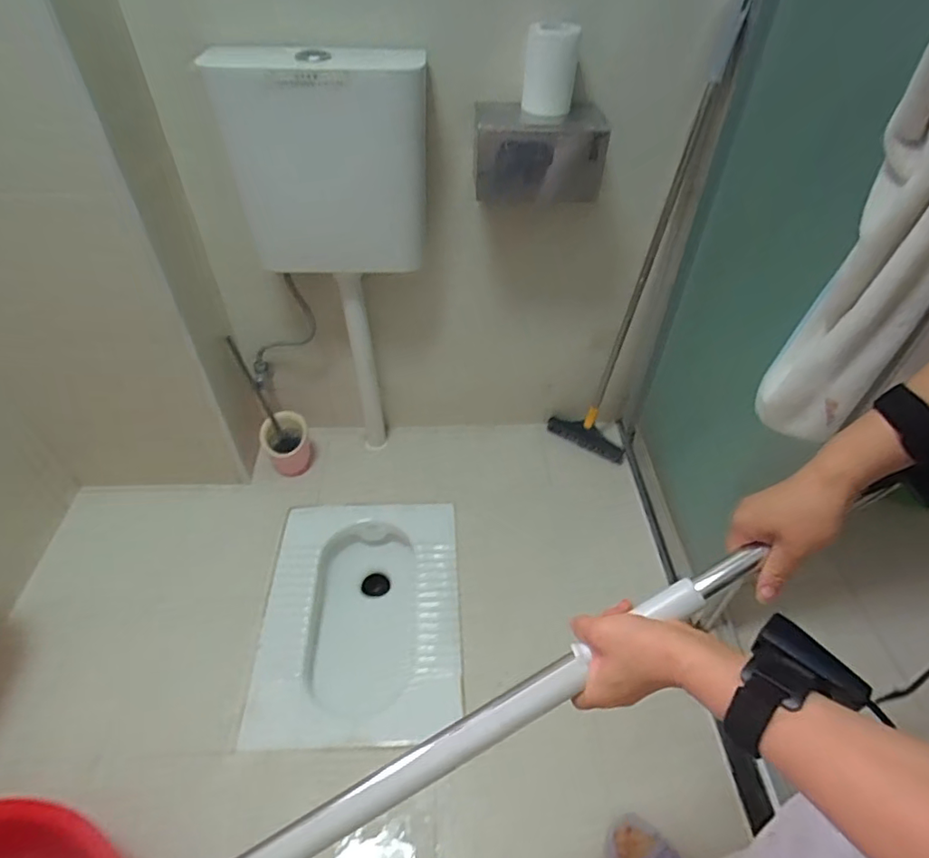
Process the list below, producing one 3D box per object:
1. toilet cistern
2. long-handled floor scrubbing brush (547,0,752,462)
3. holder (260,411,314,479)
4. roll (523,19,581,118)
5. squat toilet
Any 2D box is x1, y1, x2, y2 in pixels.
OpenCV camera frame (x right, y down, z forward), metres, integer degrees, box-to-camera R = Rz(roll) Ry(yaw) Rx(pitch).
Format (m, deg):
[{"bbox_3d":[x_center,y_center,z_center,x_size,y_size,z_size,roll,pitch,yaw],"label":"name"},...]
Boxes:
[{"bbox_3d":[-0.244,-0.472,1.011,0.354,0.374,0.129,1,45,0],"label":"toilet cistern"},{"bbox_3d":[0.358,-0.329,1.216,0.212,0.974,0.179,8,46,7],"label":"long-handled floor scrubbing brush"},{"bbox_3d":[-0.458,0.048,1.418,0.122,0.144,0.093,-20,49,-20],"label":"holder"},{"bbox_3d":[0.144,-0.603,0.914,0.083,0.132,0.070,9,46,8],"label":"roll"},{"bbox_3d":[-0.218,0.439,1.246,0.416,0.187,0.556,-2,45,-3],"label":"squat toilet"}]

